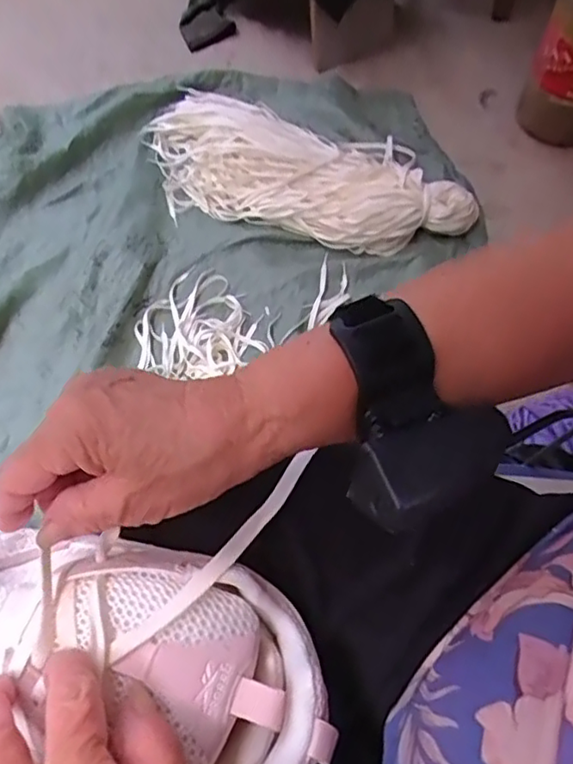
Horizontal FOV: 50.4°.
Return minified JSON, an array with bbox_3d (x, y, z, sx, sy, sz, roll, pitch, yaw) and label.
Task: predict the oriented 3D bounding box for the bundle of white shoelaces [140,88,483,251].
[{"bbox_3d":[0.034,-0.363,1.010,0.554,0.055,0.270,12,64,6],"label":"bundle of white shoelaces"}]

